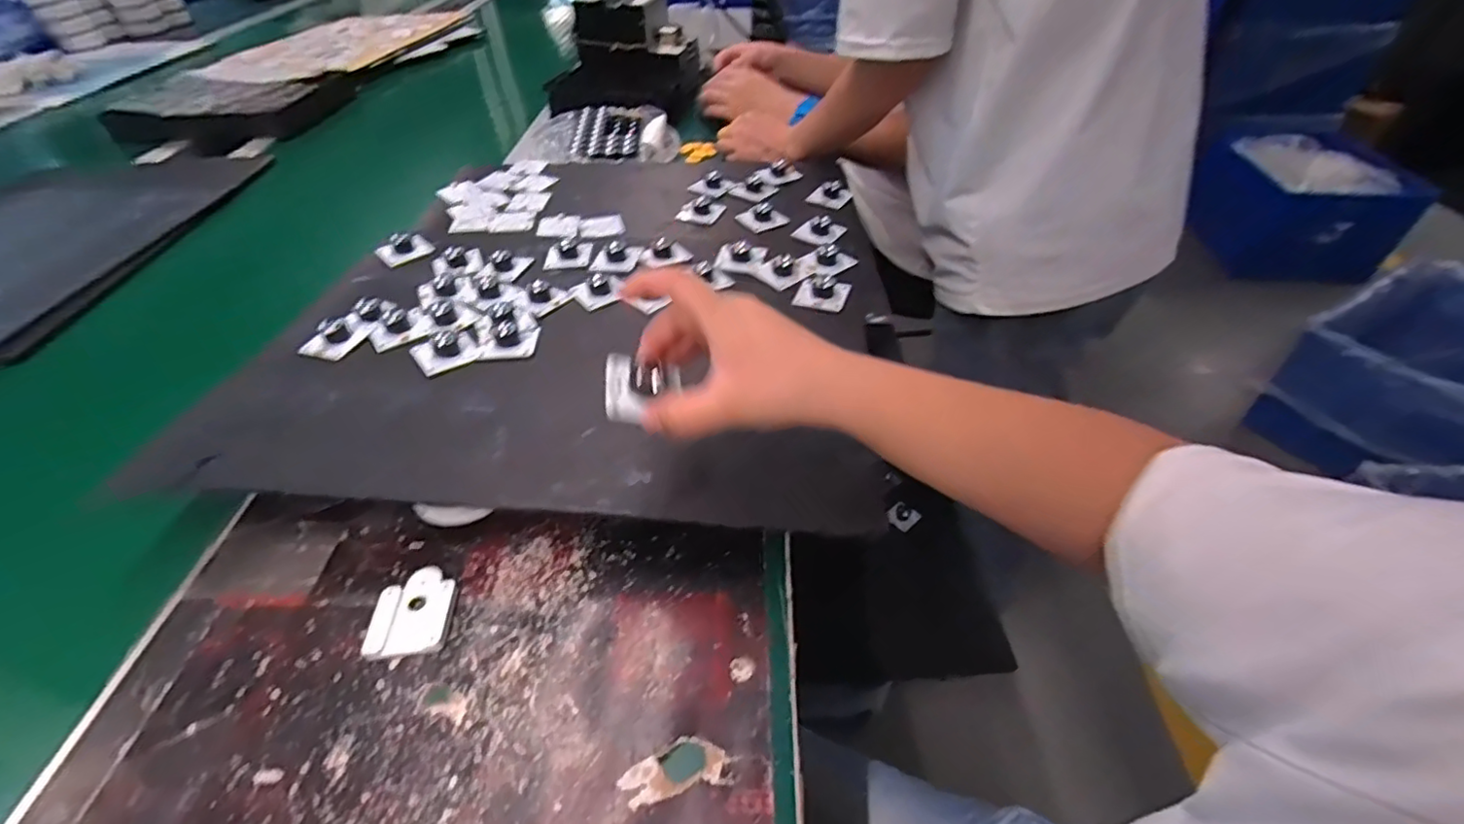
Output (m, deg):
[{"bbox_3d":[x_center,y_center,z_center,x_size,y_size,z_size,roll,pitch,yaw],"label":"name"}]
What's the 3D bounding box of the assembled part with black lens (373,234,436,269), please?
[{"bbox_3d":[-0.327,-0.164,0.616,0.034,0.016,0.047,34,53,31],"label":"assembled part with black lens"}]

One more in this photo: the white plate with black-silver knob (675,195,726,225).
[{"bbox_3d":[-0.034,-0.227,0.685,0.042,0.013,0.052,11,45,12],"label":"white plate with black-silver knob"}]

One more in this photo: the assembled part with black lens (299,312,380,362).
[{"bbox_3d":[-0.317,-0.064,0.496,0.035,0.015,0.047,16,46,17],"label":"assembled part with black lens"}]

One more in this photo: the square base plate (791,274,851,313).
[{"bbox_3d":[0.079,-0.107,0.543,0.045,0.016,0.040,15,46,16],"label":"square base plate"}]

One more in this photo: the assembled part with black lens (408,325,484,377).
[{"bbox_3d":[-0.223,-0.054,0.482,0.050,0.013,0.051,-29,50,-27],"label":"assembled part with black lens"}]

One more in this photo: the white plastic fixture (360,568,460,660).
[{"bbox_3d":[-0.193,0.121,0.376,0.045,0.009,0.056,-6,44,-5],"label":"white plastic fixture"}]

